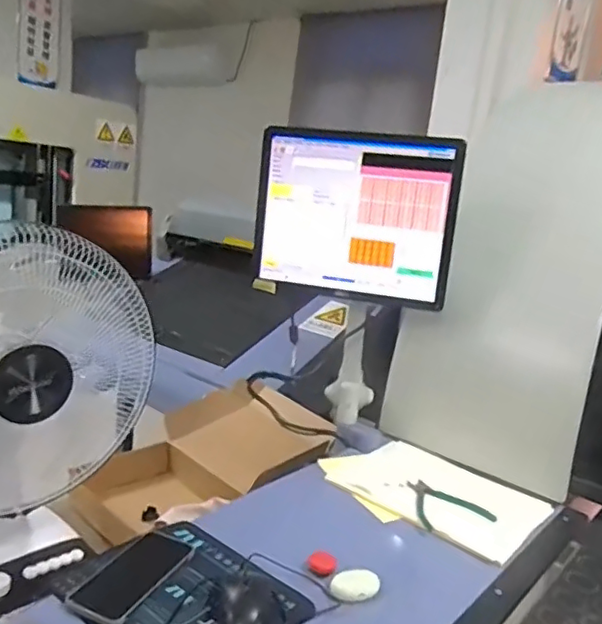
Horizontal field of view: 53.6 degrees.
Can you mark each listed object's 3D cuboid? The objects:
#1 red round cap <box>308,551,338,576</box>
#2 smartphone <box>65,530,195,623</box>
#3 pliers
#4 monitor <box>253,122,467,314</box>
[{"bbox_3d":[0.030,0.348,0.827,0.039,0.015,0.039,6,12,-1],"label":"red round cap"},{"bbox_3d":[-0.201,0.316,0.722,0.076,0.008,0.165,11,13,20],"label":"smartphone"},{"bbox_3d":[0.229,0.310,0.969,0.130,0.007,0.127,2,13,-22],"label":"pliers"},{"bbox_3d":[0.097,-0.180,1.119,0.372,0.291,0.056,10,12,13],"label":"monitor"}]

